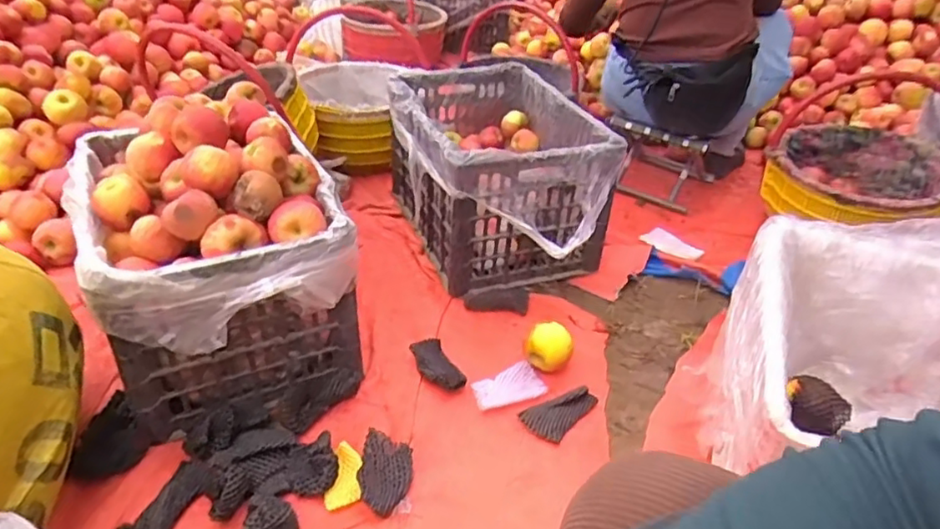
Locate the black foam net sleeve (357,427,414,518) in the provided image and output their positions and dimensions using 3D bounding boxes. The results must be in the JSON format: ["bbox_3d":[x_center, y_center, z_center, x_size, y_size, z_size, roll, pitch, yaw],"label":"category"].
[{"bbox_3d":[-0.118,0.291,0.872,0.069,0.026,0.118,2,36,-1],"label":"black foam net sleeve"}]

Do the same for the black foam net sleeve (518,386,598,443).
[{"bbox_3d":[0.150,0.236,0.976,0.129,0.012,0.067,-16,40,-23],"label":"black foam net sleeve"}]

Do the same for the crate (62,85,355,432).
[{"bbox_3d":[-0.403,-0.028,1.007,0.354,0.363,0.510,-14,40,-21],"label":"crate"}]

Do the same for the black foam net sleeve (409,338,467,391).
[{"bbox_3d":[-0.058,0.172,1.059,0.059,0.023,0.116,-18,41,-25],"label":"black foam net sleeve"}]

